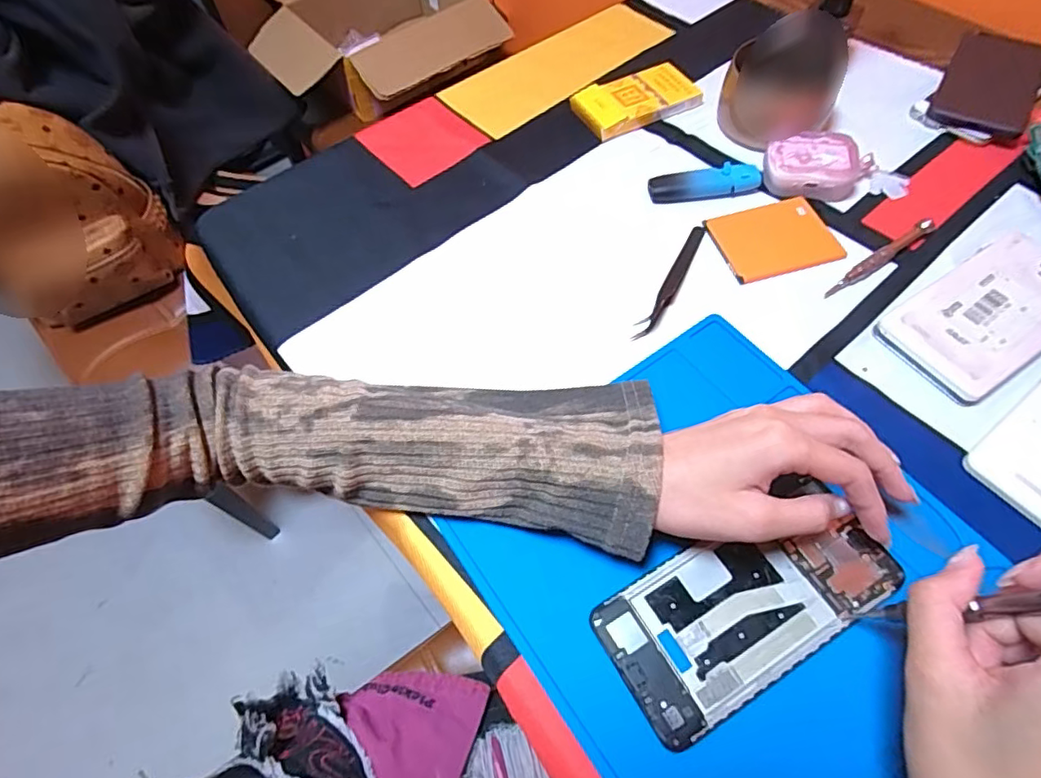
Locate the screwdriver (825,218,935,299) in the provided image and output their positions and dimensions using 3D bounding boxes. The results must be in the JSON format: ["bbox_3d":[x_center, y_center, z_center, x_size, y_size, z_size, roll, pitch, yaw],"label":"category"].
[{"bbox_3d":[0.254,-0.093,0.398,0.105,0.009,0.010,-33,63,-15],"label":"screwdriver"}]

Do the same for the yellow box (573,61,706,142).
[{"bbox_3d":[0.102,-0.254,0.498,0.106,0.014,0.060,-24,61,-10],"label":"yellow box"}]

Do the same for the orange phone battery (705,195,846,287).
[{"bbox_3d":[0.183,-0.110,0.414,0.081,0.004,0.065,-15,60,-4],"label":"orange phone battery"}]

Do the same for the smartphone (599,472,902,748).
[{"bbox_3d":[0.115,0.108,0.288,0.147,0.006,0.076,-22,60,-10],"label":"smartphone"}]

